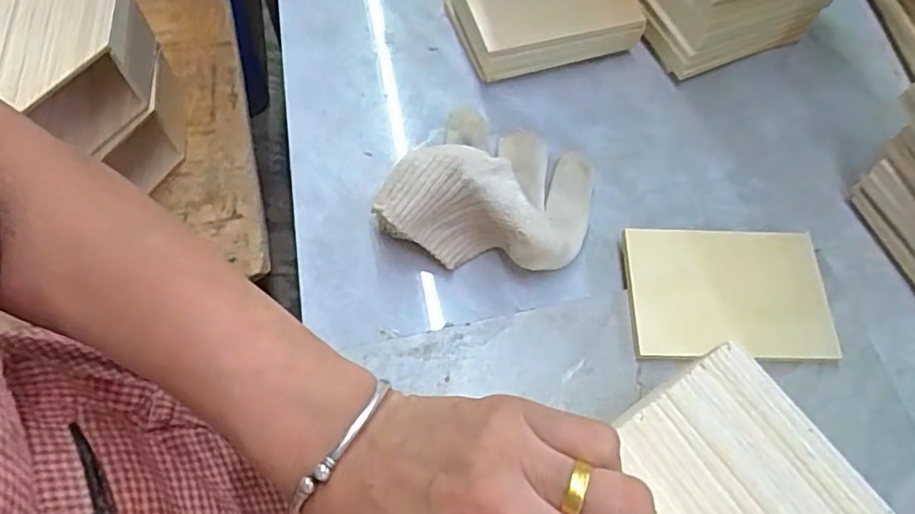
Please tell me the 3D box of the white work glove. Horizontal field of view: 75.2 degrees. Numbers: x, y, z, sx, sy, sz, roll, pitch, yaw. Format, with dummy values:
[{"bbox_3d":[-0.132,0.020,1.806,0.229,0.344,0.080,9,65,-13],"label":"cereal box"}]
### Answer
[{"bbox_3d":[0.024,-0.041,0.335,0.108,0.055,0.103,23,66,8],"label":"white work glove"}]

